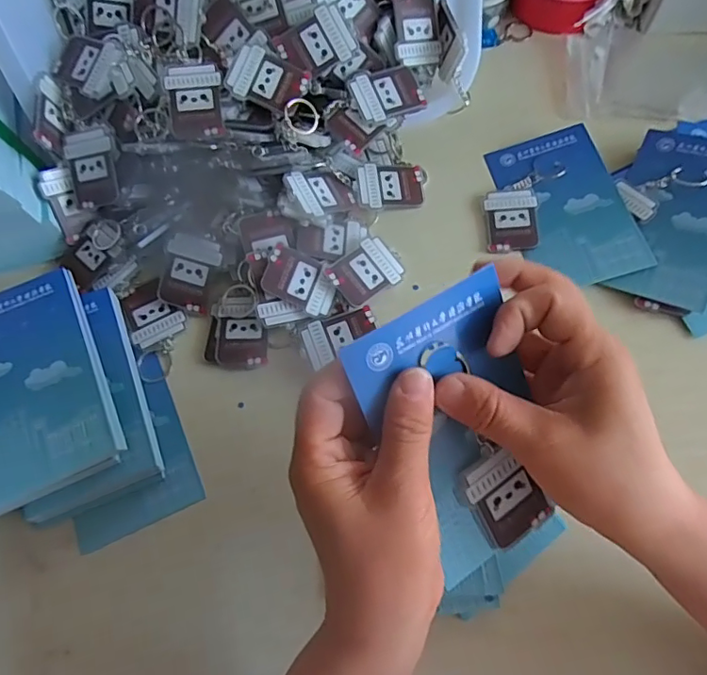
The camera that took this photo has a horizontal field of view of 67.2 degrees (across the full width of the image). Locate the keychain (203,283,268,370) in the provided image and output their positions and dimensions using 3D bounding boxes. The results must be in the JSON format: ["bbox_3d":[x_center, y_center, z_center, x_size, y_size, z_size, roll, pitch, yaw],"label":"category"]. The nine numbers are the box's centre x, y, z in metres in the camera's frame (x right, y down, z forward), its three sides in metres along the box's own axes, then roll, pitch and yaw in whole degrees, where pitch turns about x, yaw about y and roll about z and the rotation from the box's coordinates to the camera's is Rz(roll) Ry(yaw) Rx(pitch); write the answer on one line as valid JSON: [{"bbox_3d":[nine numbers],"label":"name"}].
[{"bbox_3d":[-0.081,-0.008,0.371,0.044,0.010,0.059,0,66,2],"label":"keychain"}]

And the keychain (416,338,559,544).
[{"bbox_3d":[0.059,0.050,0.247,0.037,0.004,0.113,-31,108,-11],"label":"keychain"}]

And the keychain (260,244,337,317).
[{"bbox_3d":[-0.037,-0.040,0.368,0.050,0.004,0.035,27,74,-11],"label":"keychain"}]

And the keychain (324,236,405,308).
[{"bbox_3d":[0.009,-0.047,0.378,0.051,0.004,0.037,-33,86,-21],"label":"keychain"}]

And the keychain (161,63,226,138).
[{"bbox_3d":[-0.110,-0.165,0.370,0.038,0.004,0.056,-12,87,-4],"label":"keychain"}]

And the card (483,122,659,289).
[{"bbox_3d":[0.158,-0.100,0.398,0.078,0.005,0.134,-16,65,7],"label":"card"}]

